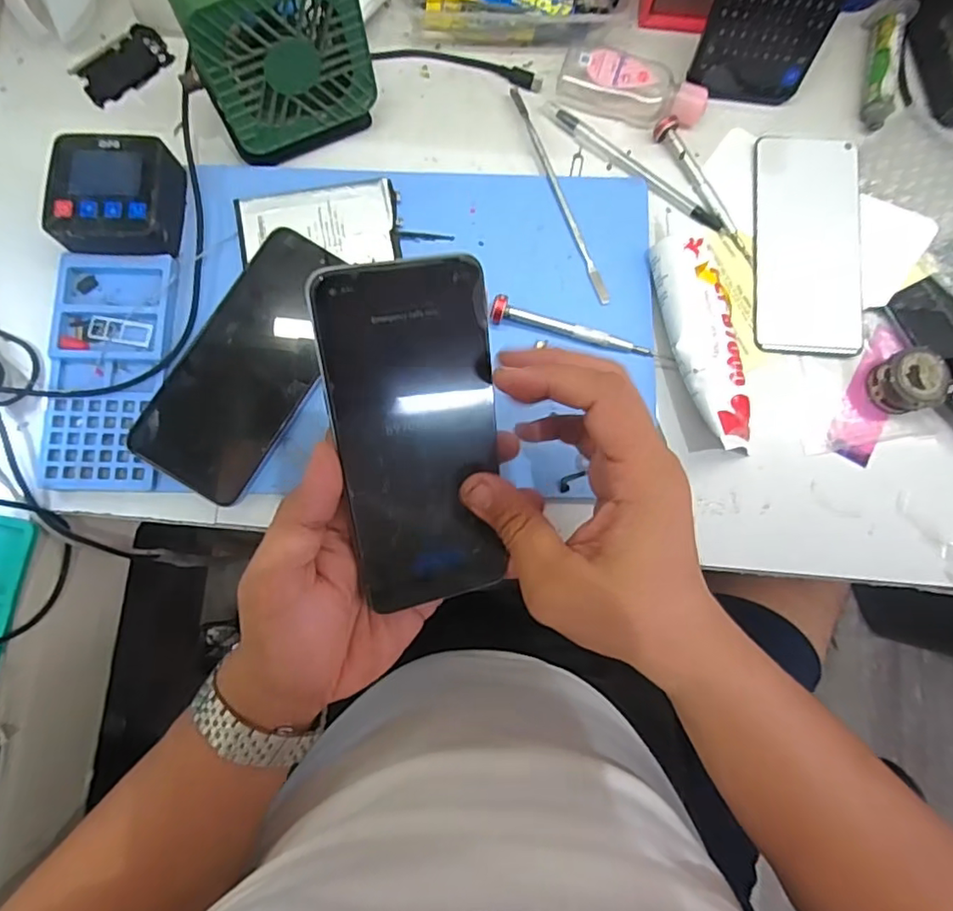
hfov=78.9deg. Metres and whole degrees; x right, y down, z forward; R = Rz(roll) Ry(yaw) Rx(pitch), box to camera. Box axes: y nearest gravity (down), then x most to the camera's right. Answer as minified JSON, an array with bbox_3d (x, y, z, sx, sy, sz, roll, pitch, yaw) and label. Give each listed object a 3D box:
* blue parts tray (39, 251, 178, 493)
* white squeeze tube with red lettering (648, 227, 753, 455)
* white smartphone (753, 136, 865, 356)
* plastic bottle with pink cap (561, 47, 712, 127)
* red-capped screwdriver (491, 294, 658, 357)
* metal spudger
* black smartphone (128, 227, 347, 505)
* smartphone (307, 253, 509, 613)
[{"bbox_3d":[-0.230,-0.053,0.365,0.070,0.017,0.149,3,81,-1],"label":"blue parts tray"},{"bbox_3d":[0.144,-0.070,0.366,0.044,0.039,0.136,-11,81,-3],"label":"white squeeze tube with red lettering"},{"bbox_3d":[0.226,-0.146,0.395,0.070,0.005,0.154,3,81,-1],"label":"white smartphone"},{"bbox_3d":[0.108,-0.255,0.403,0.100,0.021,0.033,17,81,2],"label":"plastic bottle with pink cap"},{"bbox_3d":[0.063,-0.081,0.371,0.107,0.018,0.014,12,81,1],"label":"red-capped screwdriver"},{"bbox_3d":[0.056,-0.178,0.396,0.007,0.009,0.168,-20,82,-4],"label":"metal spudger"},{"bbox_3d":[-0.137,-0.057,0.358,0.075,0.014,0.167,32,82,4],"label":"black smartphone"},{"bbox_3d":[-0.025,-0.004,0.260,0.071,0.004,0.157,-12,112,-17],"label":"smartphone"}]

